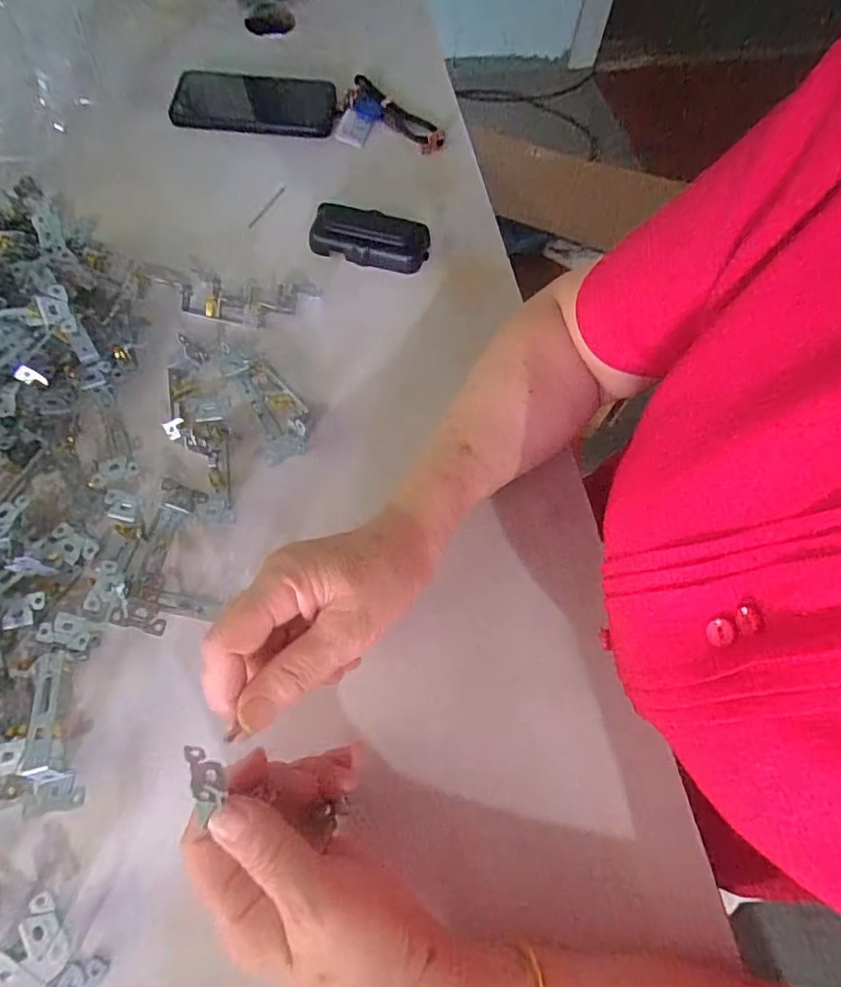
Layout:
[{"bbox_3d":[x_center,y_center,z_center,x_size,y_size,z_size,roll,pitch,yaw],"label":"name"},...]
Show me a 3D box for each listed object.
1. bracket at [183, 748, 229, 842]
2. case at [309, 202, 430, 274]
[{"bbox_3d":[-0.097,0.129,0.243,0.004,0.017,0.033,-56,39,5],"label":"bracket"},{"bbox_3d":[-0.047,-0.239,0.502,0.107,0.025,0.049,14,67,3],"label":"case"}]

